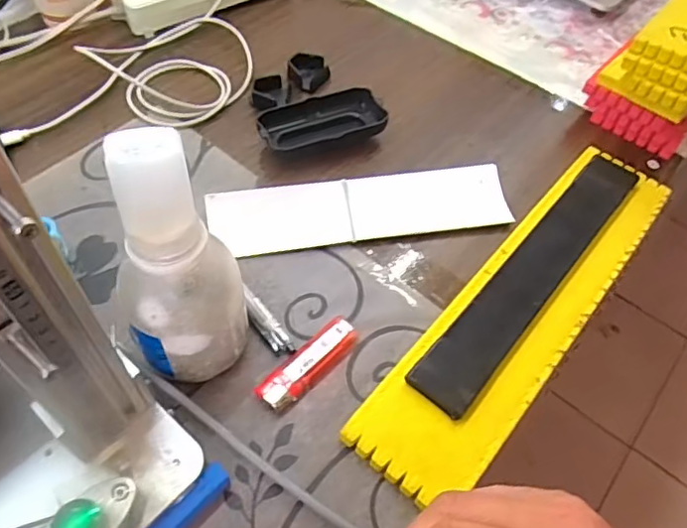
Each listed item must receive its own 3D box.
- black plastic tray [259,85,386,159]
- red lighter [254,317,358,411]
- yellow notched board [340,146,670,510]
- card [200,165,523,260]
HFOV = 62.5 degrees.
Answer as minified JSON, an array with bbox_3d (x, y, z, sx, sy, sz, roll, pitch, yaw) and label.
[{"bbox_3d":[-0.020,-0.126,0.507,0.110,0.024,0.050,-16,57,-15],"label":"black plastic tray"},{"bbox_3d":[-0.022,0.066,0.380,0.023,0.010,0.079,38,60,21],"label":"red lighter"},{"bbox_3d":[0.139,0.021,0.417,0.084,0.021,0.342,35,59,19],"label":"yellow notched board"},{"bbox_3d":[0.016,-0.045,0.458,0.239,0.015,0.054,-8,56,-10],"label":"card"}]

